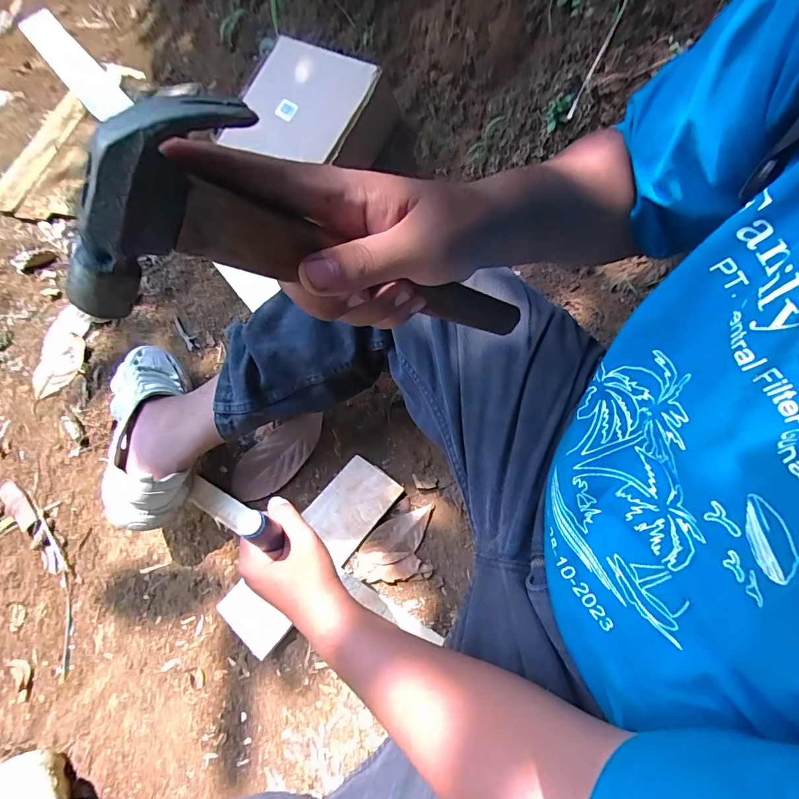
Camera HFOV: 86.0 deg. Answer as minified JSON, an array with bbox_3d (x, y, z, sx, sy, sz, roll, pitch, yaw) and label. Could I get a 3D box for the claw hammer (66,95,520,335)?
[{"bbox_3d":[-0.014,-0.068,0.244,0.273,0.086,0.023,2,45,-48],"label":"claw hammer"}]

